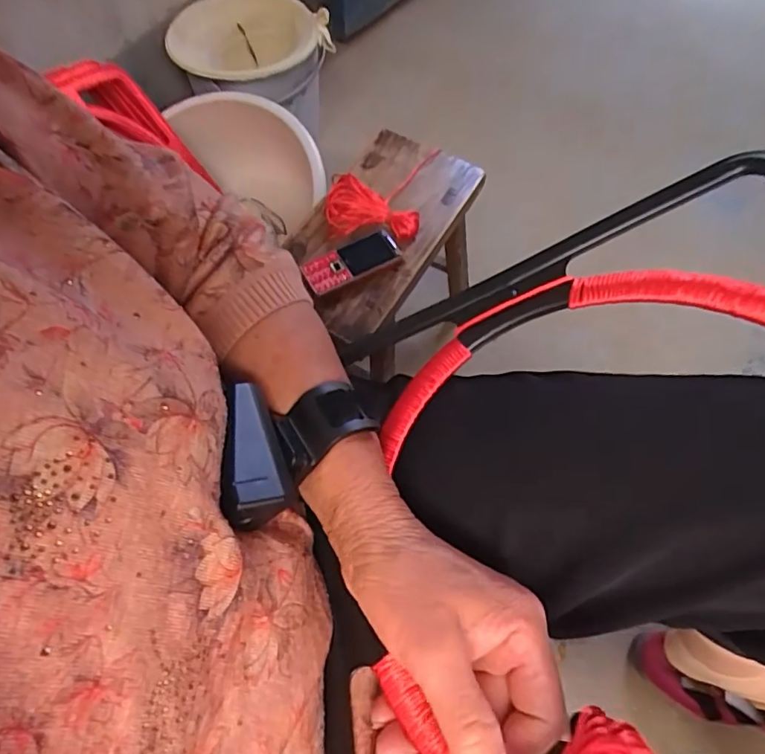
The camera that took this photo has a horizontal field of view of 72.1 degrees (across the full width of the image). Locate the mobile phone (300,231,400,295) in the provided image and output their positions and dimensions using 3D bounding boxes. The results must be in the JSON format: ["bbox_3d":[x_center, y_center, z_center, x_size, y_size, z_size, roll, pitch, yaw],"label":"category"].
[{"bbox_3d":[-0.041,-0.159,0.710,0.137,0.012,0.056,-29,69,-15],"label":"mobile phone"}]

